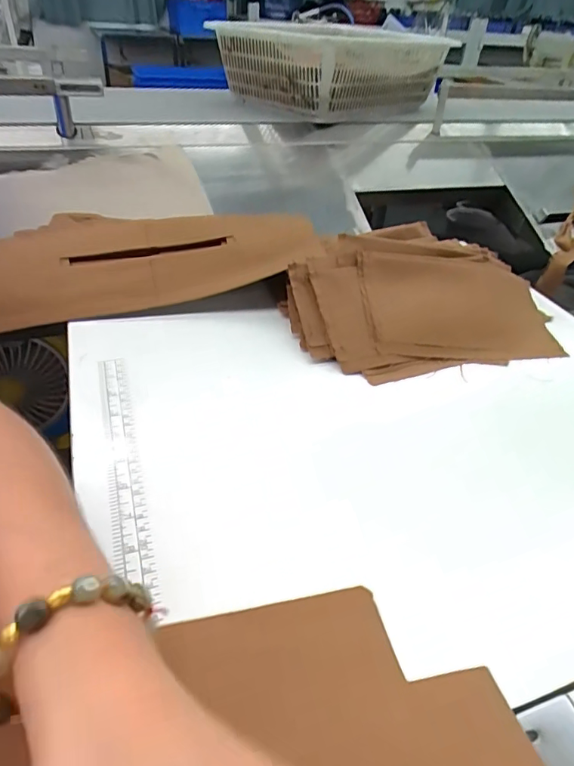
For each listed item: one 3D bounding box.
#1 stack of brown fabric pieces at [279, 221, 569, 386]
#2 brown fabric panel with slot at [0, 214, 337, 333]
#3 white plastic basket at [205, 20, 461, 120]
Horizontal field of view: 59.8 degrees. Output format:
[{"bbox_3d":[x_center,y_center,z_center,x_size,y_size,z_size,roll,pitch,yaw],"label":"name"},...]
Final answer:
[{"bbox_3d":[0.136,-0.085,0.513,0.263,0.042,0.169,-8,71,-12],"label":"stack of brown fabric pieces"},{"bbox_3d":[-0.144,-0.127,0.536,0.373,0.067,0.123,-5,39,-11],"label":"brown fabric panel with slot"},{"bbox_3d":[0.099,-0.684,1.107,0.306,0.150,0.418,32,46,30],"label":"white plastic basket"}]

